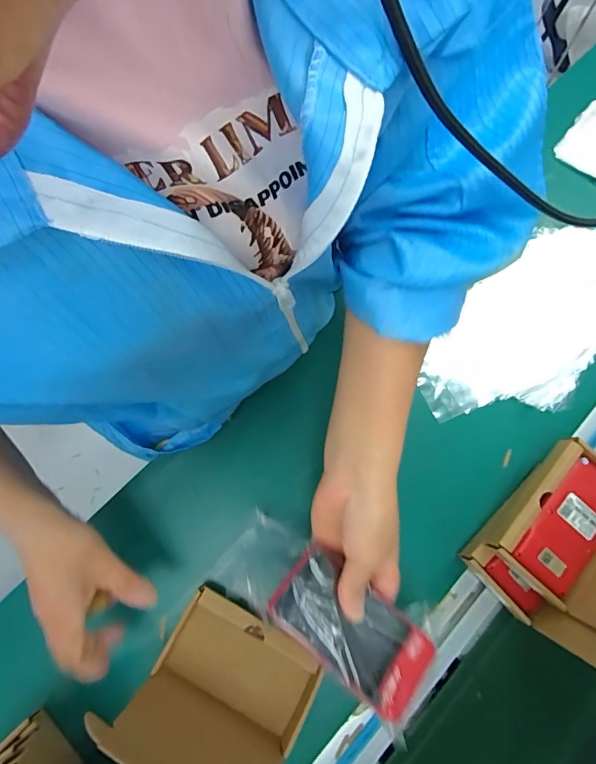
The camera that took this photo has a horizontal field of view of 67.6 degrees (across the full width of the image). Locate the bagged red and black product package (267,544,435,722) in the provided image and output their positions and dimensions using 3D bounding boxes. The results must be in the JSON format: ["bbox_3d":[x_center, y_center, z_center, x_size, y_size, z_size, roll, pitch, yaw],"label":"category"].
[{"bbox_3d":[0.040,0.183,0.328,0.117,0.019,0.060,36,76,6],"label":"bagged red and black product package"}]

